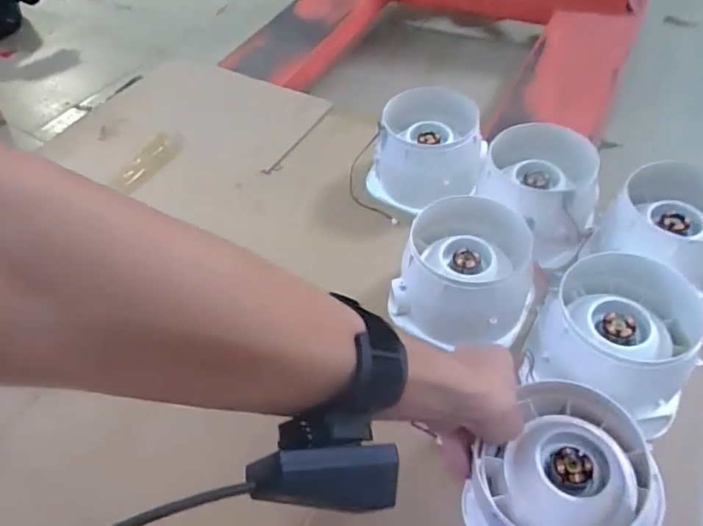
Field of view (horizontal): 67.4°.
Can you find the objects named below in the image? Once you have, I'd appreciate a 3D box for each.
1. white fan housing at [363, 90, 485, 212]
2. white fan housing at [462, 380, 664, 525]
[{"bbox_3d":[0.093,-0.142,0.661,0.149,0.098,0.130,-1,48,4],"label":"white fan housing"},{"bbox_3d":[0.158,0.157,0.389,0.126,0.095,0.137,15,51,18],"label":"white fan housing"}]

